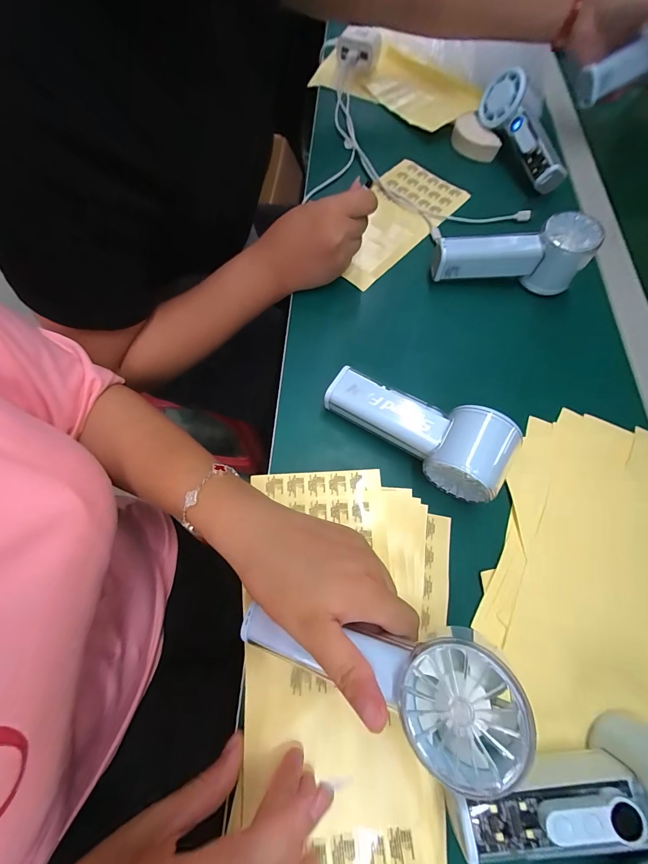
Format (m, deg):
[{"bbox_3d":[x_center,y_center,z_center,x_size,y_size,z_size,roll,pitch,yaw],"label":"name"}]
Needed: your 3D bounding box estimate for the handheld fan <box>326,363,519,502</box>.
[{"bbox_3d":[0.070,-0.005,0.276,0.150,0.062,0.059,30,70,7],"label":"handheld fan"}]

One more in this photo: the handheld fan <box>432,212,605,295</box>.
[{"bbox_3d":[0.194,-0.188,0.354,0.152,0.057,0.051,8,69,-1],"label":"handheld fan"}]

